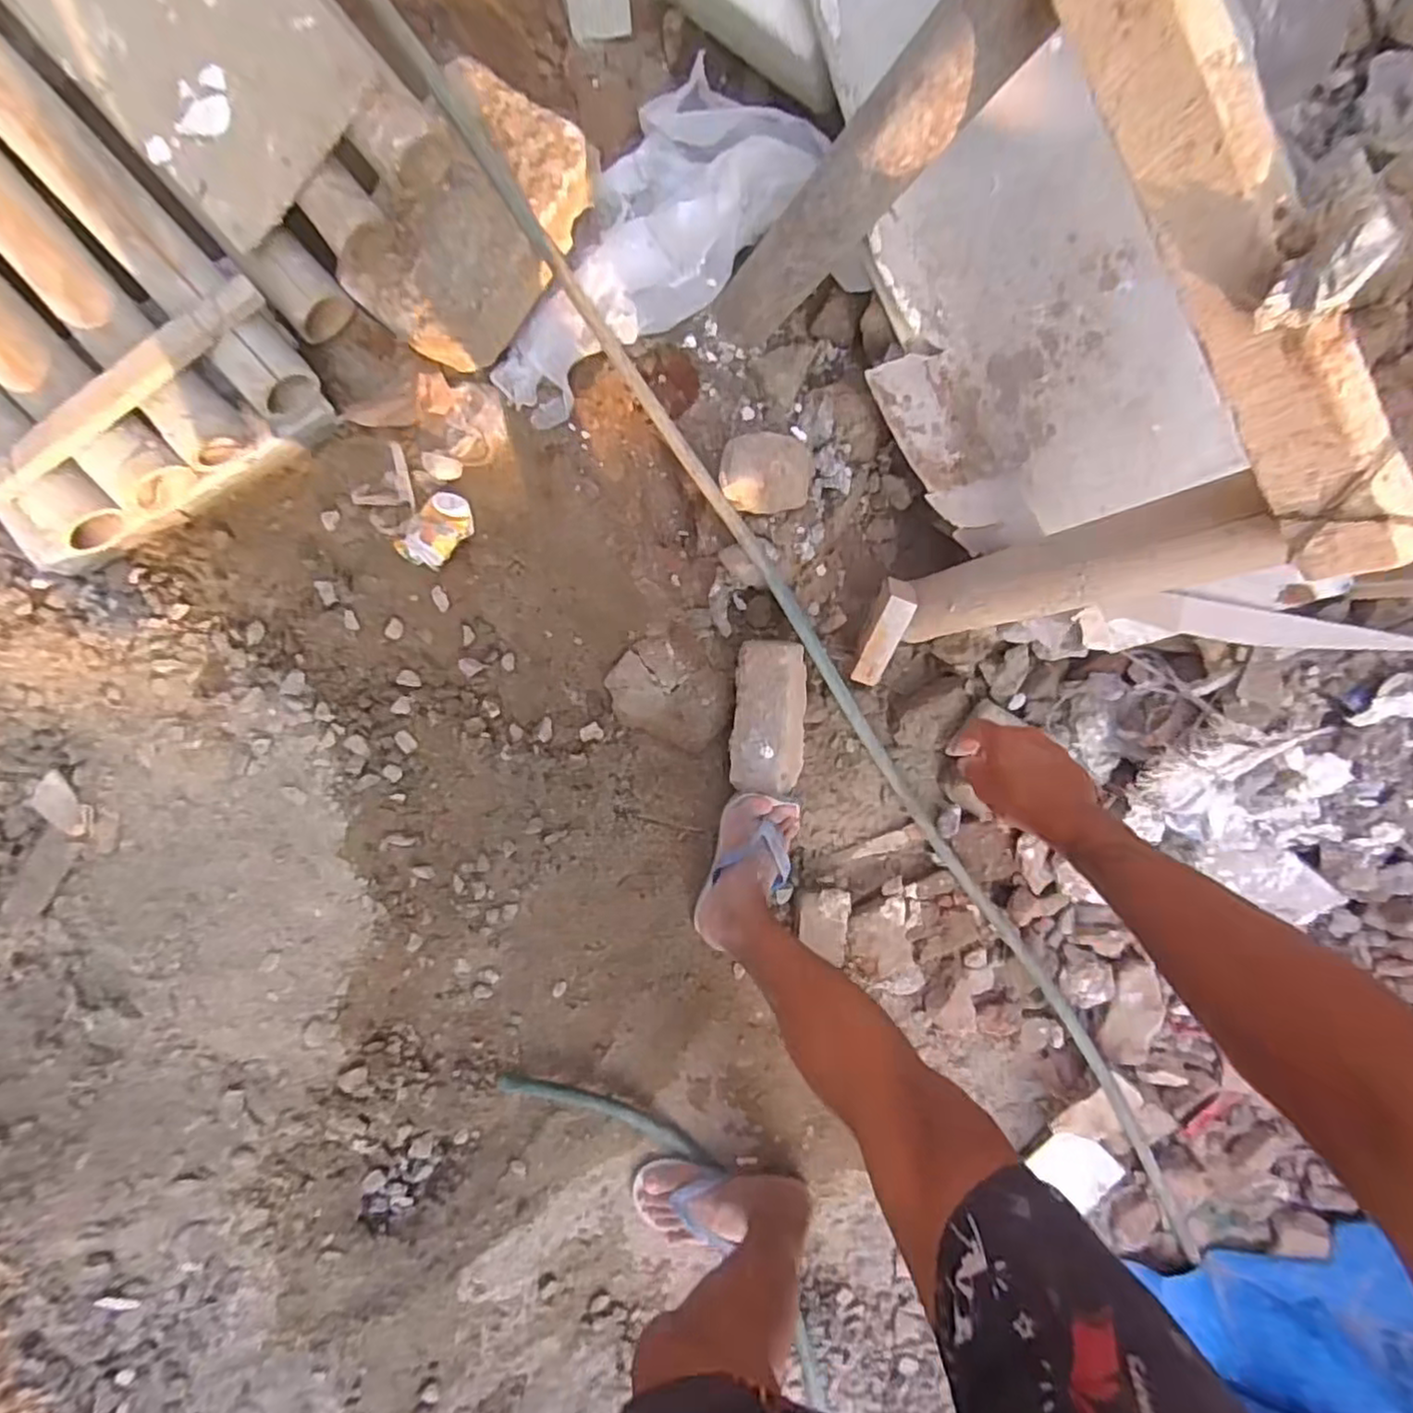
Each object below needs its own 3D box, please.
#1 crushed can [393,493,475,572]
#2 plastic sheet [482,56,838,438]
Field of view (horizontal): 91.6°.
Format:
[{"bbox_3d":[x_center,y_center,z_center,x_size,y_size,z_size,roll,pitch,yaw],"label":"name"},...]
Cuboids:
[{"bbox_3d":[-0.344,-0.222,0.876,0.063,0.040,0.103,39,91,-8],"label":"crushed can"},{"bbox_3d":[-0.094,-0.573,0.854,0.440,0.076,0.216,-34,74,15],"label":"plastic sheet"}]

